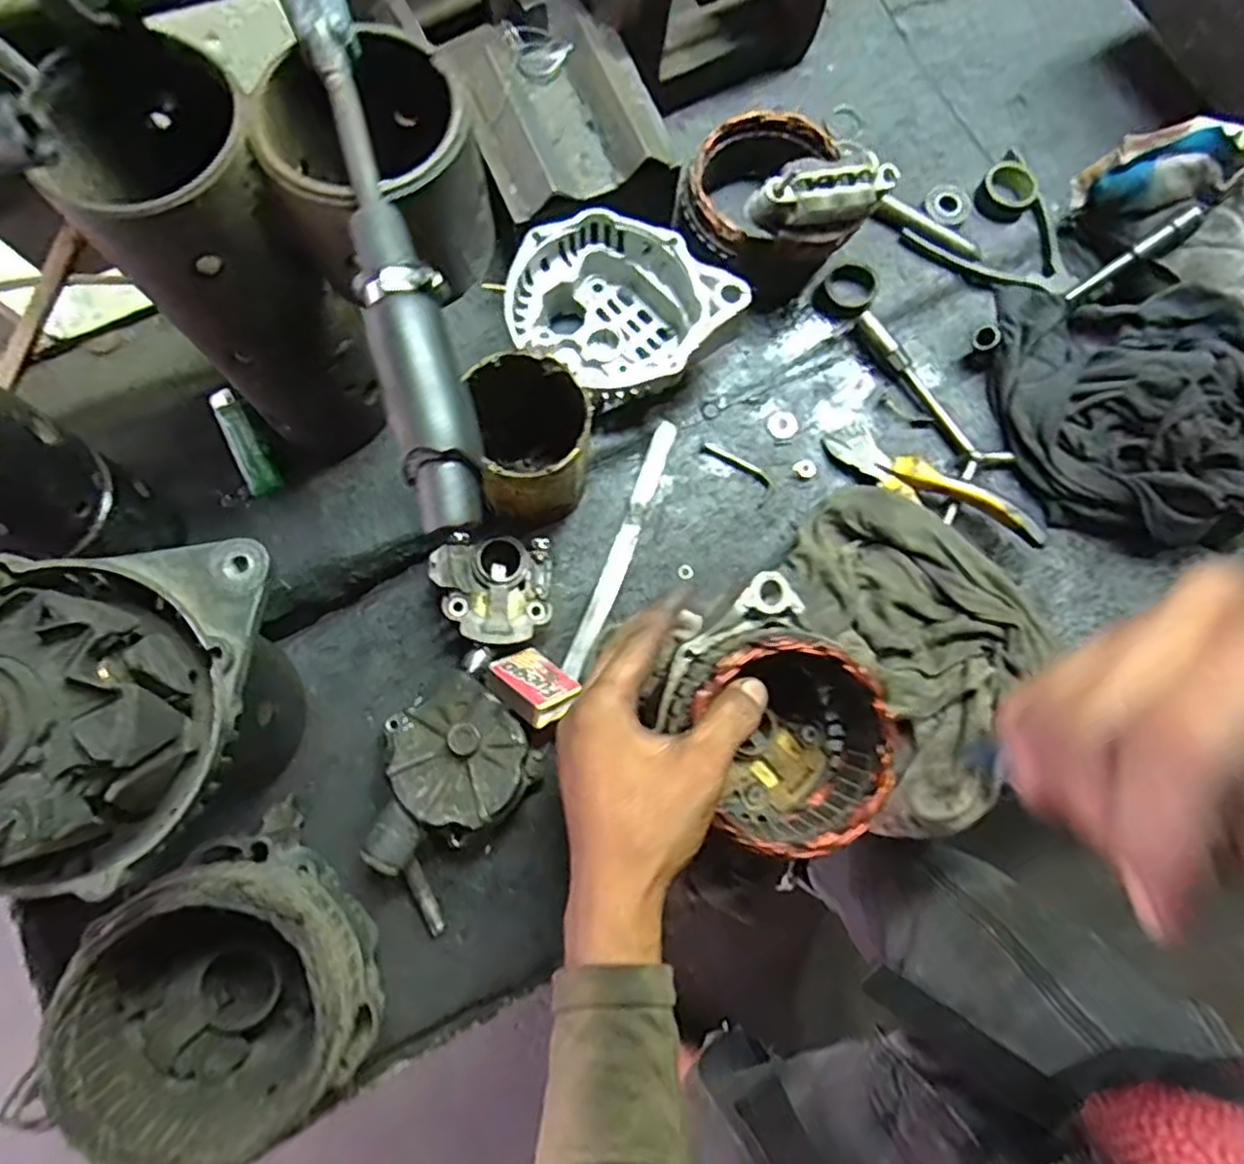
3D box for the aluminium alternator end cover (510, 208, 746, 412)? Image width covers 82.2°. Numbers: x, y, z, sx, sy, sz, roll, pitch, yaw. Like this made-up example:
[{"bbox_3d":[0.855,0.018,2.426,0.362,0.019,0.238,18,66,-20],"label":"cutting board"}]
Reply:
[{"bbox_3d":[-0.003,-0.173,0.478,0.145,0.071,0.116,28,78,5],"label":"aluminium alternator end cover"}]

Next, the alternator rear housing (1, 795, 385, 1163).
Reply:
[{"bbox_3d":[-0.201,0.212,0.373,0.127,0.109,0.135,-44,82,-10],"label":"alternator rear housing"}]

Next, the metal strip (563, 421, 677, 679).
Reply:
[{"bbox_3d":[0.000,-0.025,0.489,0.015,0.006,0.187,18,79,15],"label":"metal strip"}]

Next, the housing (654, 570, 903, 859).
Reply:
[{"bbox_3d":[0.081,0.076,0.400,0.104,0.089,0.140,-29,79,-8],"label":"housing"}]

